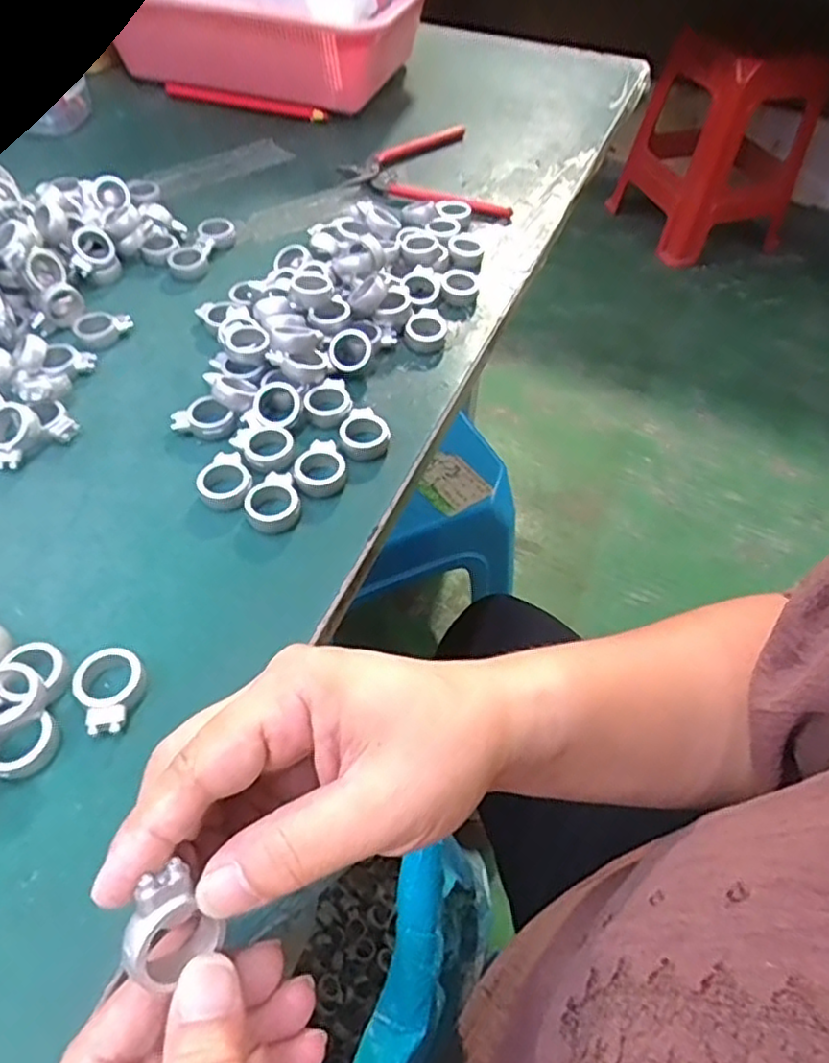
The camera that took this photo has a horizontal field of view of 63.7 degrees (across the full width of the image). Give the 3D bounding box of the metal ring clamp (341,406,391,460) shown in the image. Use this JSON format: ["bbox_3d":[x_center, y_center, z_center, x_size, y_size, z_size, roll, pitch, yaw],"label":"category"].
[{"bbox_3d":[-0.027,-0.053,0.359,0.025,0.011,0.029,-11,54,-11],"label":"metal ring clamp"}]

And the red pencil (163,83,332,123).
[{"bbox_3d":[-0.155,-0.394,0.612,0.157,0.012,0.009,15,53,9],"label":"red pencil"}]

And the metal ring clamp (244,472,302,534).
[{"bbox_3d":[-0.069,-0.015,0.328,0.026,0.009,0.033,-5,53,-6],"label":"metal ring clamp"}]

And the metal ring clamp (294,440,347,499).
[{"bbox_3d":[-0.048,-0.033,0.342,0.026,0.009,0.031,-6,53,-7],"label":"metal ring clamp"}]

